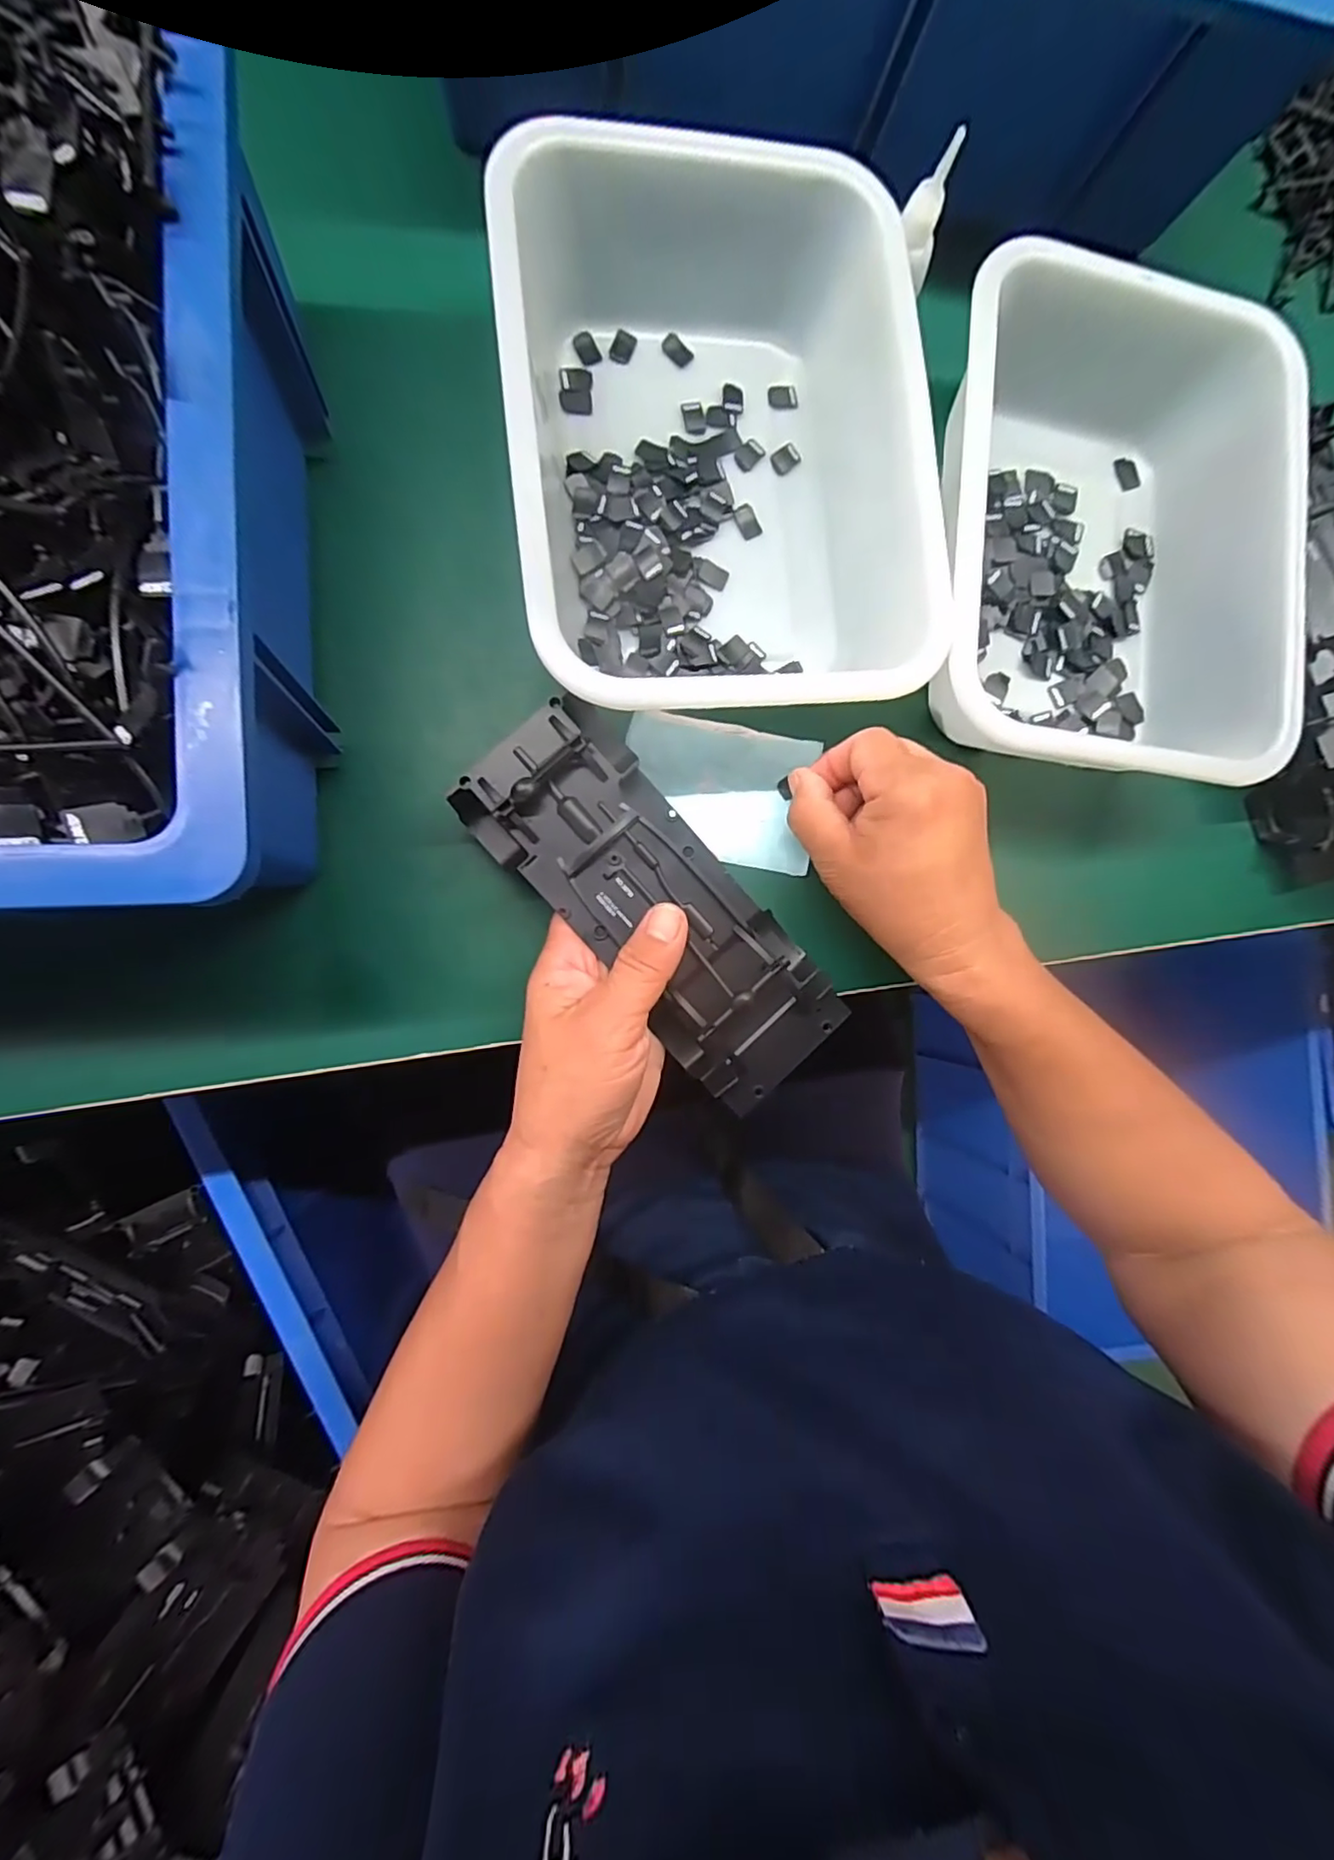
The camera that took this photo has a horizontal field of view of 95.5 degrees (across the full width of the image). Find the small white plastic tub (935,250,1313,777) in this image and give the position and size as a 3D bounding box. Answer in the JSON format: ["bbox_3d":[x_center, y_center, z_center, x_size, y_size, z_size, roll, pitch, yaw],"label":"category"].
[{"bbox_3d":[0.219,-0.195,0.313,0.177,0.061,0.236,7,86,-9],"label":"small white plastic tub"}]

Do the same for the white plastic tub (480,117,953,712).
[{"bbox_3d":[0.022,-0.219,0.286,0.181,0.061,0.238,-6,88,-9],"label":"white plastic tub"}]

